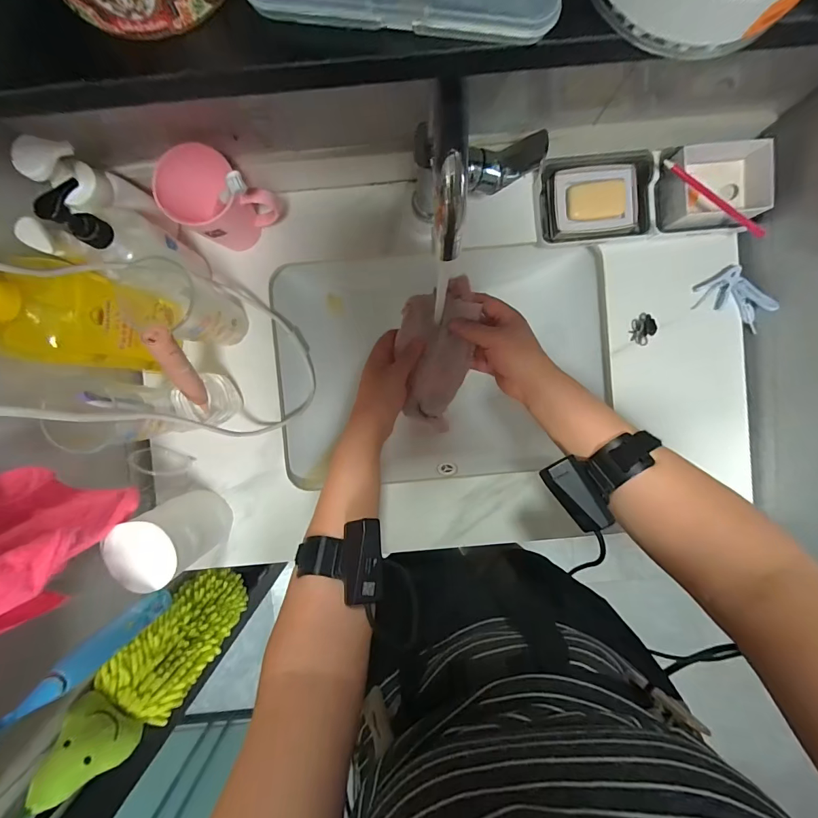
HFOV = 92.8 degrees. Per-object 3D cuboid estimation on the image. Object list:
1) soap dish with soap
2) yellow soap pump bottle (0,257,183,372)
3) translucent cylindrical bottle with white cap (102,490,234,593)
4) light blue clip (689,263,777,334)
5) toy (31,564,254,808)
[{"bbox_3d":[0.237,-0.265,0.490,0.135,0.029,0.091,-3,93,0],"label":"soap dish with soap"},{"bbox_3d":[-0.329,-0.090,0.374,0.072,0.233,0.094,6,93,0],"label":"yellow soap pump bottle"},{"bbox_3d":[-0.268,0.148,0.466,0.072,0.143,0.084,-32,92,1],"label":"translucent cylindrical bottle with white cap"},{"bbox_3d":[0.424,-0.136,0.502,0.069,0.032,0.089,-31,92,1],"label":"light blue clip"},{"bbox_3d":[-0.307,0.313,0.496,0.053,0.306,0.108,-40,92,2],"label":"toy"}]

